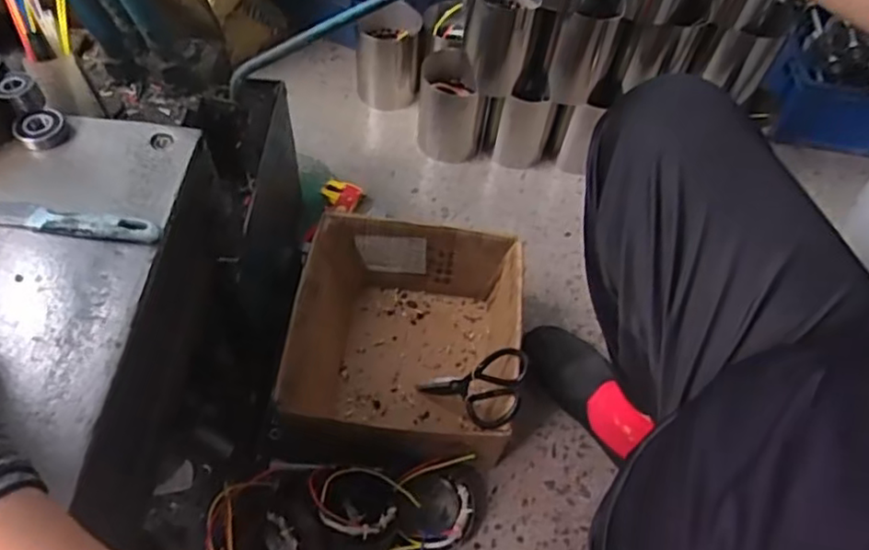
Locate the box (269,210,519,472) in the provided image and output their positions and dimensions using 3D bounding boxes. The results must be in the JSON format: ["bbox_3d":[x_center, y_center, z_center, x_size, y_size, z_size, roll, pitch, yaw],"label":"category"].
[{"bbox_3d":[-0.040,0.096,0.867,0.286,0.152,0.302,8,57,1],"label":"box"}]

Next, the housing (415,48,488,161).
[{"bbox_3d":[0.032,-0.296,1.123,0.119,0.162,0.102,8,57,0],"label":"housing"}]

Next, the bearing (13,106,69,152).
[{"bbox_3d":[-0.334,-0.125,0.534,0.038,0.014,0.038,2,57,-3],"label":"bearing"}]

